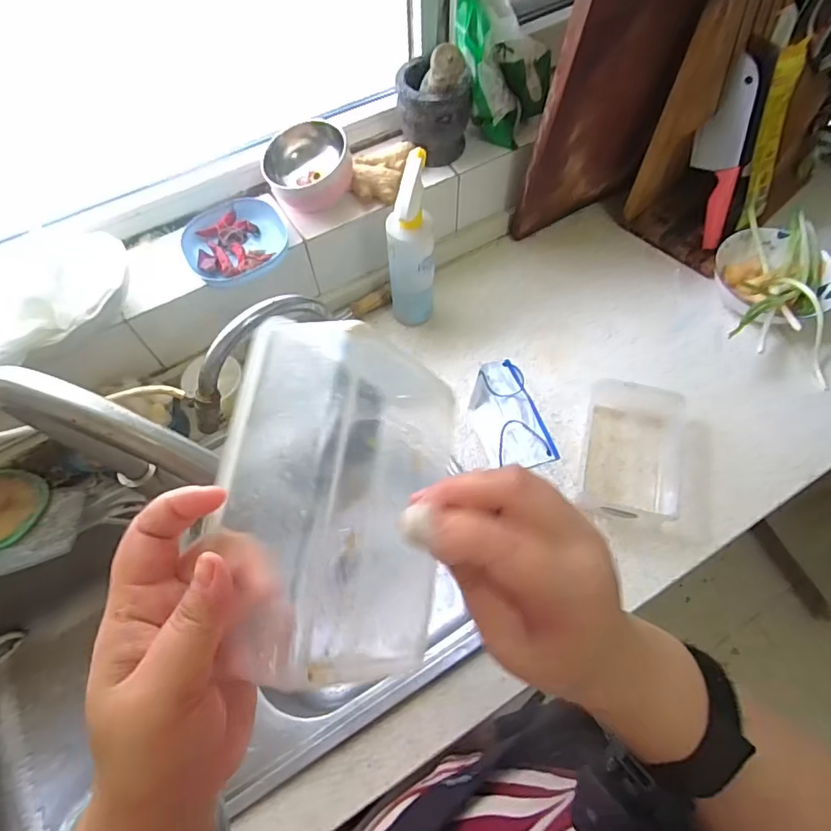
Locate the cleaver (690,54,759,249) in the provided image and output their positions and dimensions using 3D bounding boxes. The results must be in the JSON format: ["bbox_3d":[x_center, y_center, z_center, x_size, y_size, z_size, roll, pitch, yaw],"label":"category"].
[{"bbox_3d":[0.461,-0.387,0.780,0.021,0.262,0.076,-34,45,-15],"label":"cleaver"}]

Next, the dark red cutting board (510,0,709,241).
[{"bbox_3d":[0.283,-0.439,0.730,0.241,0.401,0.032,-24,71,-13],"label":"dark red cutting board"}]

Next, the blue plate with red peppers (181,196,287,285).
[{"bbox_3d":[-0.242,-0.242,0.696,0.132,0.035,0.131,-1,62,2],"label":"blue plate with red peppers"}]

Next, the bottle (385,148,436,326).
[{"bbox_3d":[-0.007,-0.231,0.729,0.064,0.252,0.079,-6,62,-1],"label":"bottle"}]

